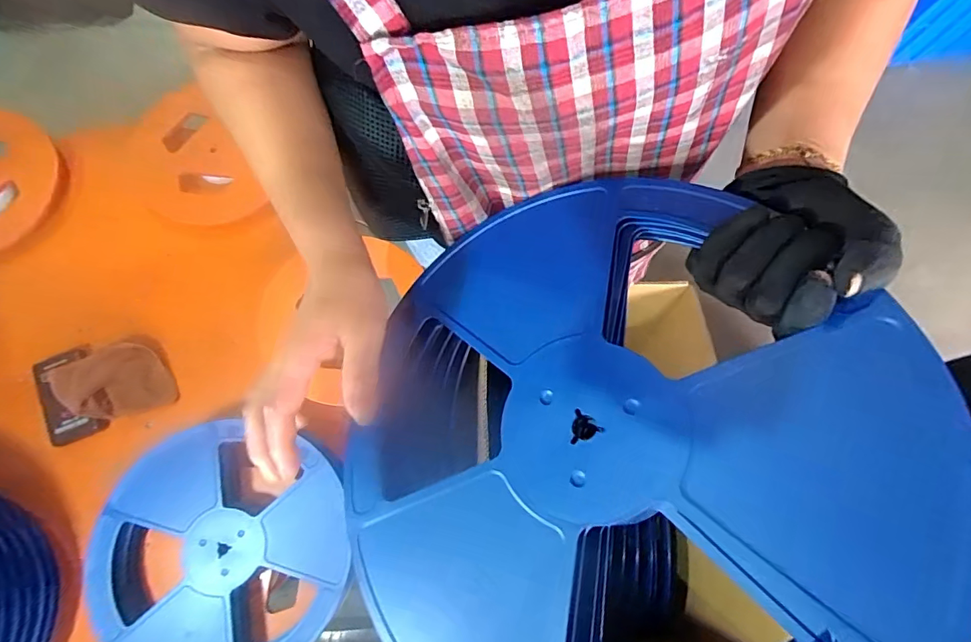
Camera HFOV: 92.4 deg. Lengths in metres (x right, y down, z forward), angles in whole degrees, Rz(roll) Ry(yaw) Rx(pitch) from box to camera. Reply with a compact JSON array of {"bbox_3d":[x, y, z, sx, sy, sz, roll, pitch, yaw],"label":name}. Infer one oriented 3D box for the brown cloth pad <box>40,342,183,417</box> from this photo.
[{"bbox_3d":[-0.595,0.098,0.749,0.152,0.043,0.116,-19,90,-37],"label":"brown cloth pad"}]

